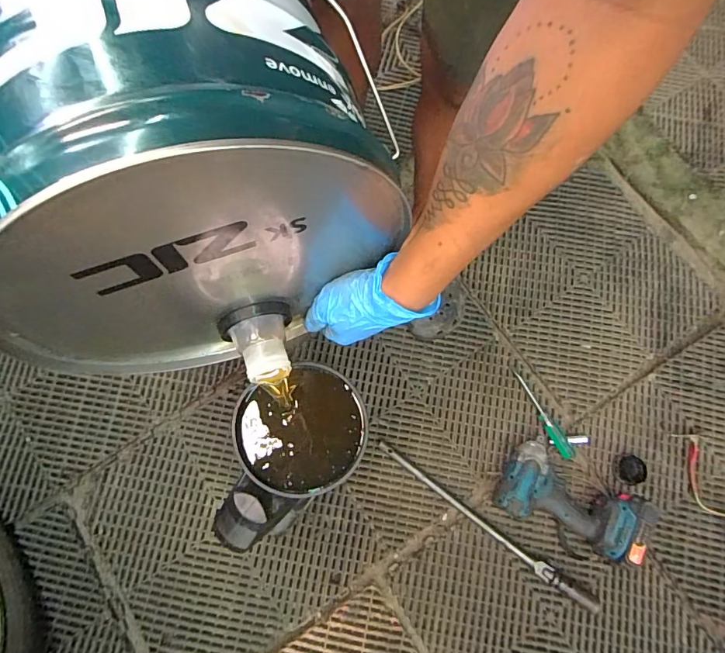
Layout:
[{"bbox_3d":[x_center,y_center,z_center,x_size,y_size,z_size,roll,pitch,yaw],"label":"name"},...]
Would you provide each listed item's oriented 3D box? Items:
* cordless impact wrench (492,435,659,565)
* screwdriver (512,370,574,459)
[{"bbox_3d":[0.360,0.291,0.749,0.229,0.093,0.135,23,76,4],"label":"cordless impact wrench"},{"bbox_3d":[0.335,0.166,0.818,0.024,0.020,0.182,-30,78,-9],"label":"screwdriver"}]

